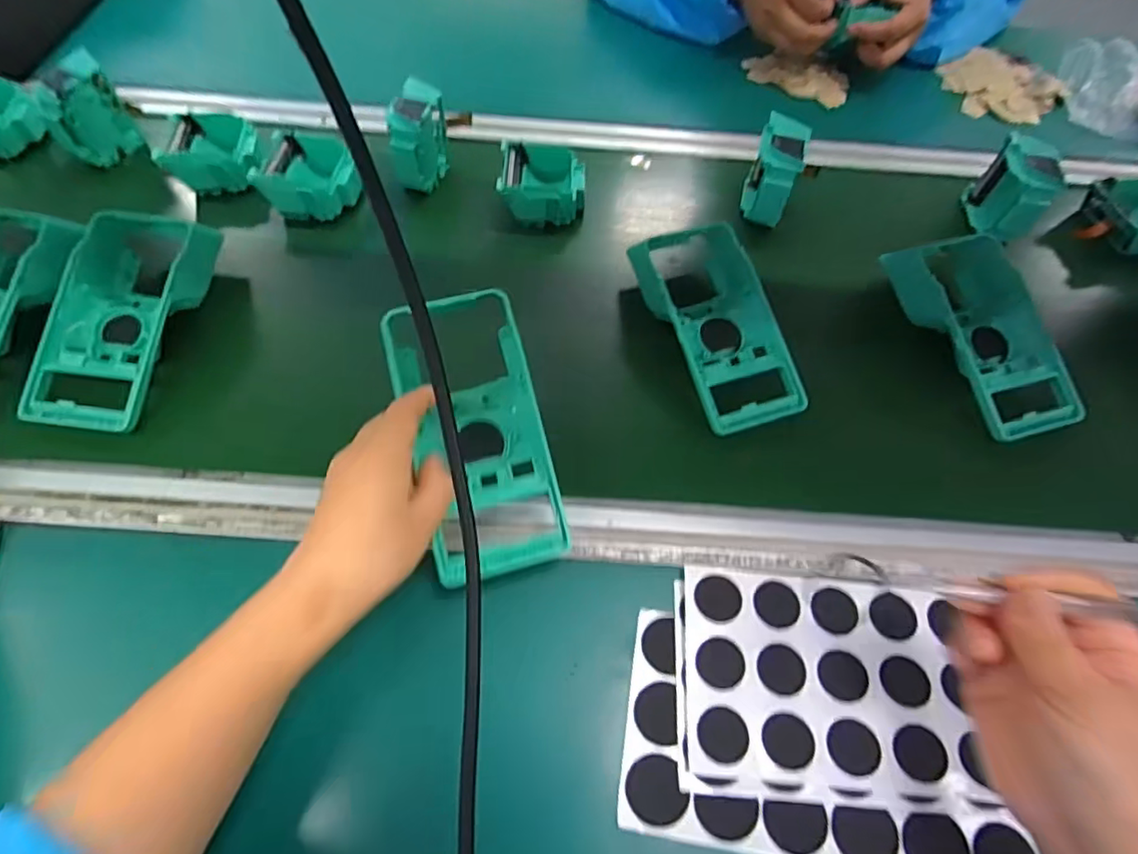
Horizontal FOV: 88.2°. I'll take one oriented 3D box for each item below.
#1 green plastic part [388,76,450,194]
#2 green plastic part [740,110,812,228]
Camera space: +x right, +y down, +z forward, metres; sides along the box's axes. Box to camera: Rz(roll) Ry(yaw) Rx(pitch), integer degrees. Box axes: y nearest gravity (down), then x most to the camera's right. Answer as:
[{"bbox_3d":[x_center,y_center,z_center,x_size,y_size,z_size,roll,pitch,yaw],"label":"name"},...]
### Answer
[{"bbox_3d":[-0.139,-0.264,0.548,0.041,0.080,0.074,1,59,-3],"label":"green plastic part"},{"bbox_3d":[0.193,-0.240,0.552,0.044,0.065,0.077,18,60,7],"label":"green plastic part"}]

